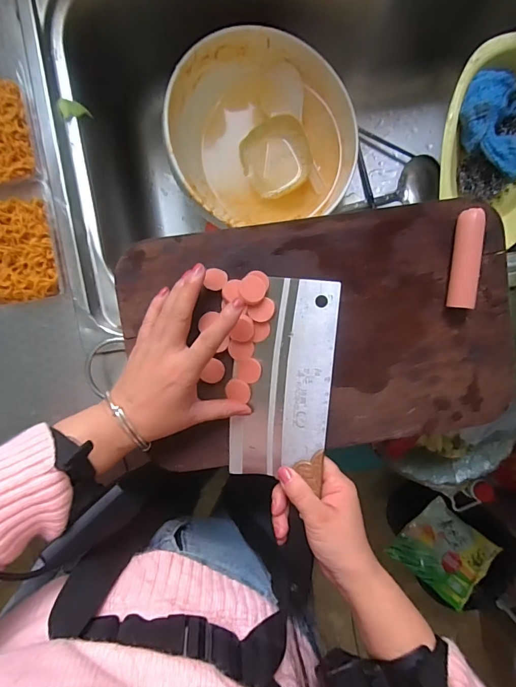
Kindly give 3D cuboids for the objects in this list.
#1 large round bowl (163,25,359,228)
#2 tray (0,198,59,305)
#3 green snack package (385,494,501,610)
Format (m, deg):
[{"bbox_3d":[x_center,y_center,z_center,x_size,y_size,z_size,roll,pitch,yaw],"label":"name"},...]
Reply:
[{"bbox_3d":[0.010,-0.274,0.516,0.237,0.093,0.216,0,92,-2],"label":"large round bowl"},{"bbox_3d":[-0.232,-0.089,0.387,0.071,0.019,0.094,-8,92,-2],"label":"tray"},{"bbox_3d":[0.434,0.484,0.937,0.230,0.051,0.175,39,90,-3],"label":"green snack package"}]

